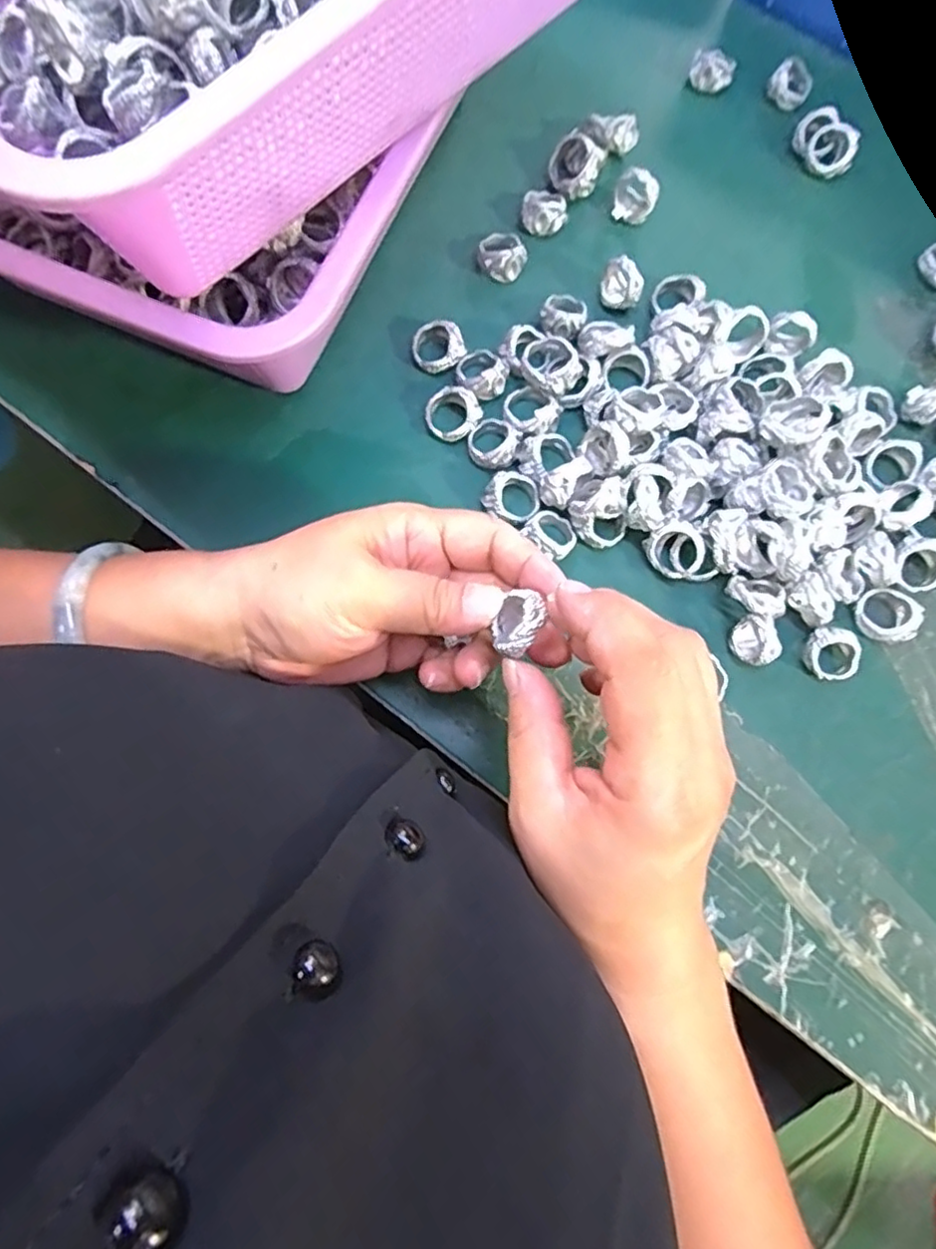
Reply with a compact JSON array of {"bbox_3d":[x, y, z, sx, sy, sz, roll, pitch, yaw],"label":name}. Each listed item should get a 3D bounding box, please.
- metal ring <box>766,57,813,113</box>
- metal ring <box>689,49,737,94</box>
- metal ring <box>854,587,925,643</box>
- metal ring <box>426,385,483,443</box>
[{"bbox_3d":[0.198,-0.332,0.385,0.024,0.013,0.029,28,78,5],"label":"metal ring"},{"bbox_3d":[0.149,-0.337,0.385,0.024,0.016,0.016,18,77,3],"label":"metal ring"},{"bbox_3d":[0.205,-0.004,0.309,0.027,0.016,0.027,0,77,-1],"label":"metal ring"},{"bbox_3d":[-0.008,-0.108,0.325,0.026,0.014,0.025,0,77,-1],"label":"metal ring"}]

